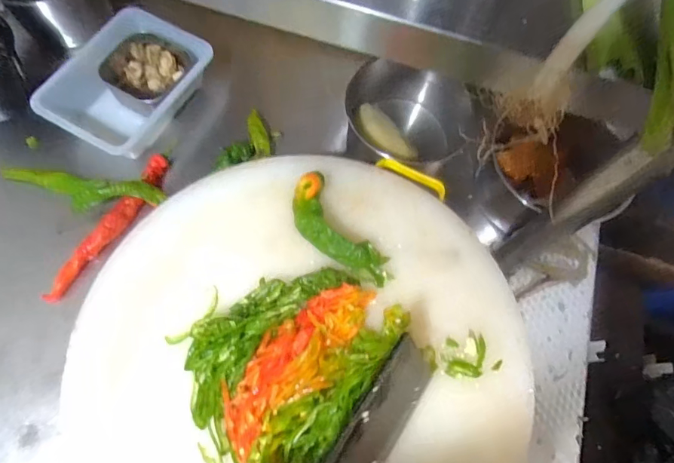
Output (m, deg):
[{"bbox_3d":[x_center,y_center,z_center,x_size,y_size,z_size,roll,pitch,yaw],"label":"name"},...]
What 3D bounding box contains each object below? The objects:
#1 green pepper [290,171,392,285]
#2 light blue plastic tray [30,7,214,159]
[{"bbox_3d":[-0.001,0.001,0.435,0.049,0.026,0.130,-37,75,-16],"label":"green pepper"},{"bbox_3d":[-0.282,-0.198,0.604,0.138,0.068,0.195,29,70,8],"label":"light blue plastic tray"}]

